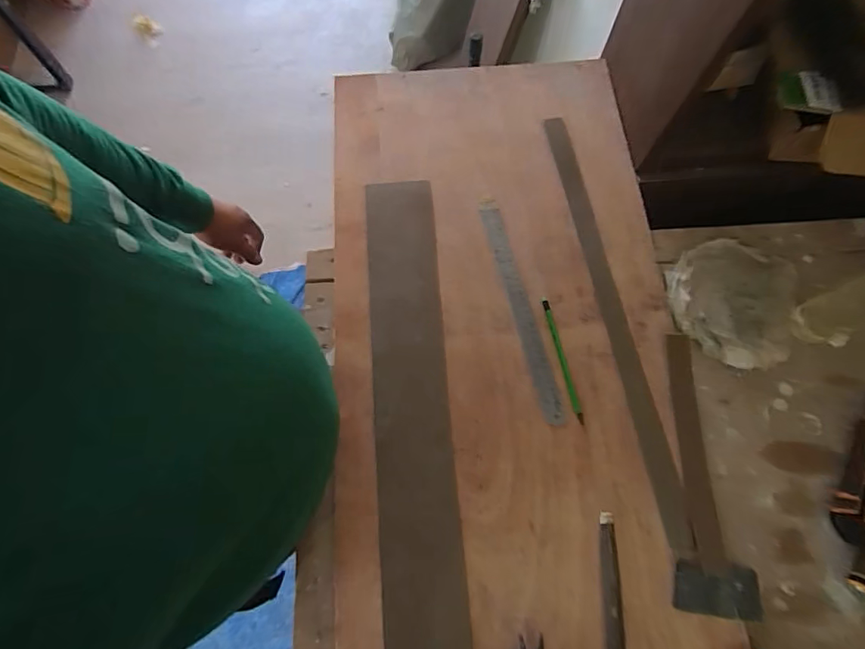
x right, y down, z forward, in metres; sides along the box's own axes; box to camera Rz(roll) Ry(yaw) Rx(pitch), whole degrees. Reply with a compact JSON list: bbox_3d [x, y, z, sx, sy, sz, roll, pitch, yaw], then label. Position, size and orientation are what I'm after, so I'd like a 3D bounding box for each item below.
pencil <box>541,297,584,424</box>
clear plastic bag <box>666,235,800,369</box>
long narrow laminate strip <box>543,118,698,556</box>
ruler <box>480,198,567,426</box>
[{"bbox_3d":[0.172,0.045,0.584,0.010,0.005,0.168,-11,72,-3],"label":"pencil"},{"bbox_3d":[0.412,-0.039,0.605,0.163,0.024,0.176,30,75,9],"label":"clear plastic bag"},{"bbox_3d":[0.246,-0.031,0.612,0.027,0.009,0.626,-12,71,8],"label":"long narrow laminate strip"},{"bbox_3d":[0.120,-0.030,0.609,0.028,0.004,0.332,-13,72,-4],"label":"ruler"}]

